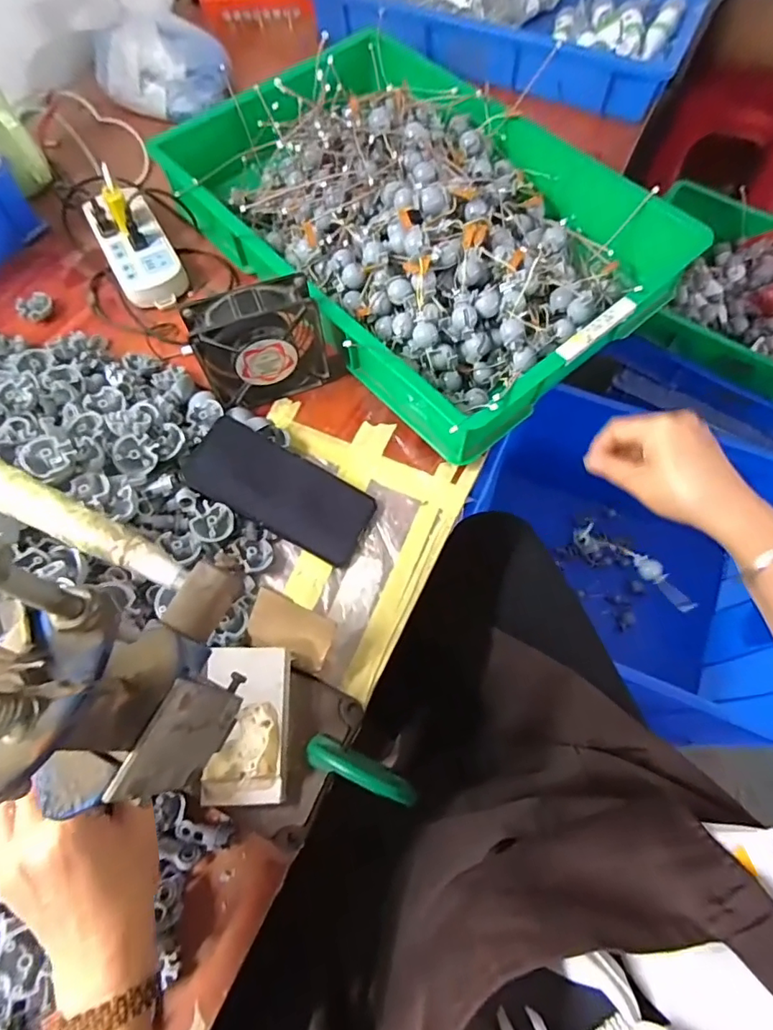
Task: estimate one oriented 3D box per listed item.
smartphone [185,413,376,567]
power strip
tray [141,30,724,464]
[{"bbox_3d":[-0.099,-0.024,0.489,0.171,0.008,0.074,30,70,0],"label":"smartphone"},{"bbox_3d":[-0.309,-0.333,0.642,0.079,0.033,0.186,-29,69,-10],"label":"power strip"},{"bbox_3d":[0.026,-0.359,0.607,0.370,0.092,0.560,-39,71,-14],"label":"tray"}]

